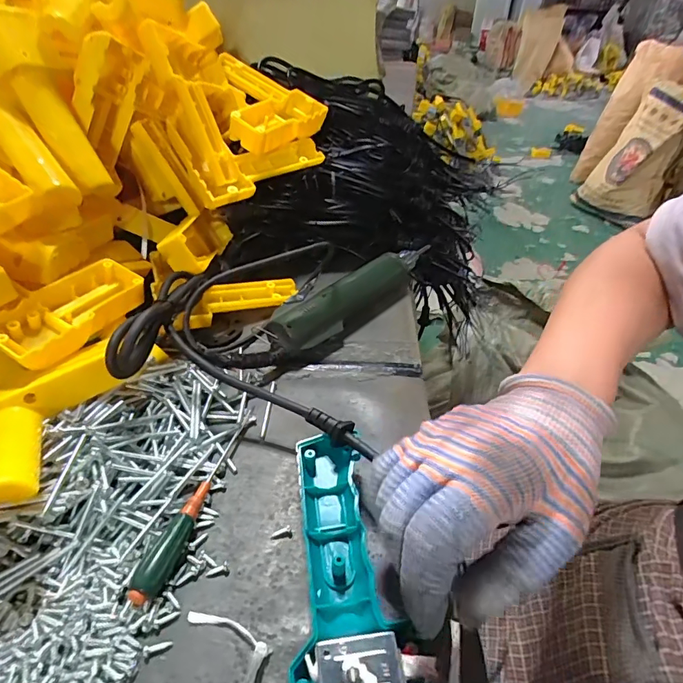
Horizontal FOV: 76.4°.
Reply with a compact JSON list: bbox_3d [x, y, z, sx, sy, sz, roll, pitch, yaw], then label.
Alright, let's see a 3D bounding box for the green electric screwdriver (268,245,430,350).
[{"bbox_3d":[0.024,-0.053,0.467,0.046,0.040,0.246,33,48,30],"label":"green electric screwdriver"}]

